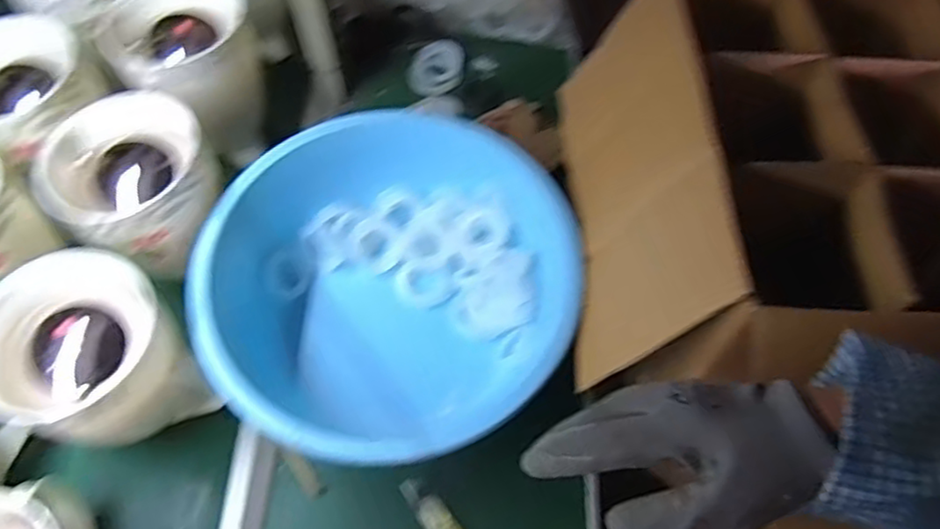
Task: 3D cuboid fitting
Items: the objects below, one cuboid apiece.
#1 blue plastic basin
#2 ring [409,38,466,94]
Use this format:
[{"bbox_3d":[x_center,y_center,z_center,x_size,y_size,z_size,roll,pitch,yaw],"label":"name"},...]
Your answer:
[{"bbox_3d":[-0.081,0.033,0.719,0.367,0.164,0.361,-27,65,-13],"label":"blue plastic basin"},{"bbox_3d":[-0.047,-0.279,0.942,0.083,0.013,0.066,-24,106,3],"label":"ring"}]

